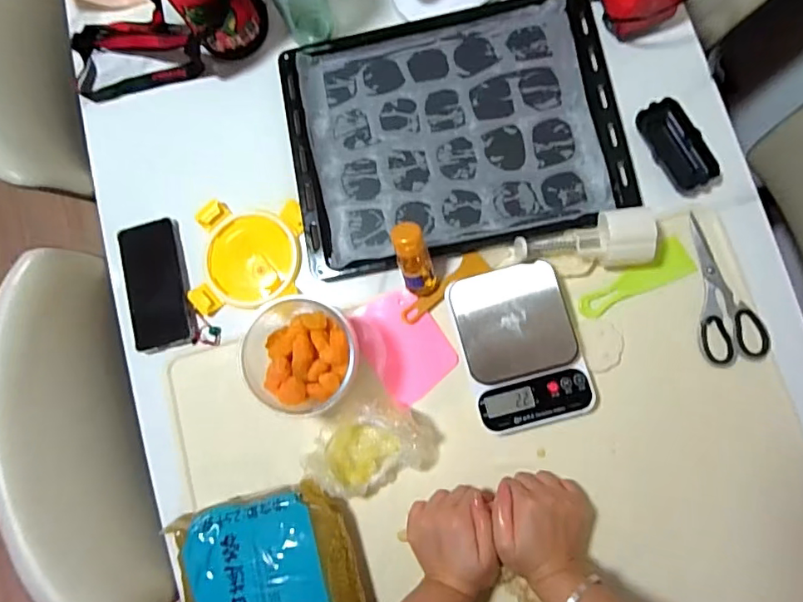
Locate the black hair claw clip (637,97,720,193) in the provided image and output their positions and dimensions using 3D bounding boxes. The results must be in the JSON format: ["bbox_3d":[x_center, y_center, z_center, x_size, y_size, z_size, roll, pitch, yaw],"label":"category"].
[{"bbox_3d":[0.323,-0.182,0.602,0.051,0.023,0.110,-27,84,2],"label":"black hair claw clip"}]

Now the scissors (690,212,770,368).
[{"bbox_3d":[0.360,-0.014,0.588,0.067,0.009,0.172,-15,82,3],"label":"scissors"}]

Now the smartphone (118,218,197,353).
[{"bbox_3d":[-0.312,-0.020,0.656,0.080,0.008,0.163,-14,82,3],"label":"smartphone"}]

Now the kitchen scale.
[{"bbox_3d":[0.136,0.052,0.588,0.130,0.033,0.179,-15,82,3],"label":"kitchen scale"}]

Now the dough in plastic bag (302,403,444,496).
[{"bbox_3d":[-0.033,0.167,0.580,0.144,0.060,0.095,-24,81,2],"label":"dough in plastic bag"}]

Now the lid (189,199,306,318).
[{"bbox_3d":[-0.193,-0.055,0.651,0.128,0.013,0.137,3,83,5],"label":"lid"}]

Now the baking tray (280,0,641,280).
[{"bbox_3d":[0.062,-0.211,0.643,0.392,0.034,0.309,-10,82,4],"label":"baking tray"}]

